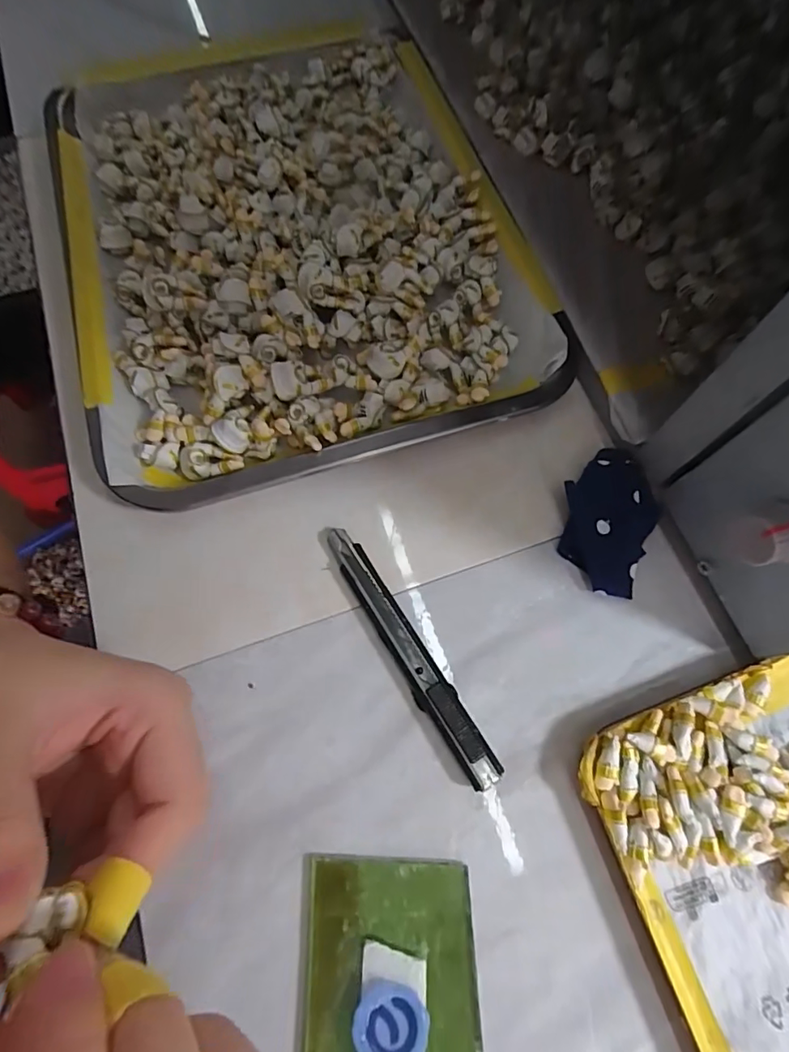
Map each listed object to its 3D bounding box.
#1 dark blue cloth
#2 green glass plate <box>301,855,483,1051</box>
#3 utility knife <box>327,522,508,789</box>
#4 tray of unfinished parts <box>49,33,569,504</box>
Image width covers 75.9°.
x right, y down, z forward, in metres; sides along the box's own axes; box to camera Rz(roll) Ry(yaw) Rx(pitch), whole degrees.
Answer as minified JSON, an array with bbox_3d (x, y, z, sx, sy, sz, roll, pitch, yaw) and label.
[{"bbox_3d":[0.109,-0.003,0.259,0.044,0.020,0.073,18,70,6],"label":"dark blue cloth"},{"bbox_3d":[-0.001,0.186,0.189,0.065,0.008,0.103,-1,69,-1],"label":"green glass plate"},{"bbox_3d":[0.006,0.057,0.238,0.016,0.011,0.133,-32,73,-12],"label":"utility knife"},{"bbox_3d":[-0.069,-0.186,0.313,0.262,0.036,0.340,-18,71,-7],"label":"tray of unfinished parts"}]

